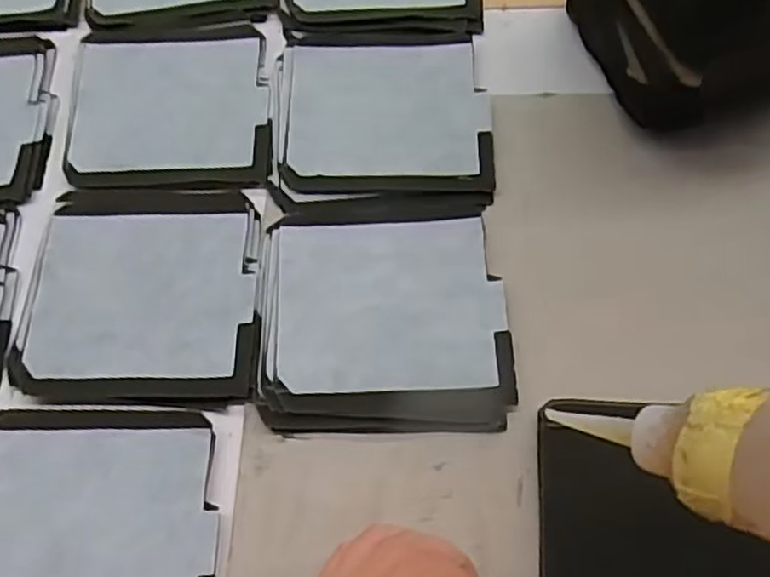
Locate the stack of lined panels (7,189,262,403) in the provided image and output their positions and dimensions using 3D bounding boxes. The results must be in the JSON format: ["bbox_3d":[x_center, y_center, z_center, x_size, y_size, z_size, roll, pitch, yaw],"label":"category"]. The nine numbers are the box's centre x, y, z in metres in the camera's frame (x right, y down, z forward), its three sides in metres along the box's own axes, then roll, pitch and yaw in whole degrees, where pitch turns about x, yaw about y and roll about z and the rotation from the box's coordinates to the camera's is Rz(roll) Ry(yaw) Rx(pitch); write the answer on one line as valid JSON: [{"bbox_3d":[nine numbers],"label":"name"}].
[{"bbox_3d":[-0.146,0.000,0.418,0.142,0.007,0.136,1,67,3],"label":"stack of lined panels"}]

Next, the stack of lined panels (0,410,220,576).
[{"bbox_3d":[-0.158,0.130,0.357,0.139,0.007,0.135,1,67,3],"label":"stack of lined panels"}]

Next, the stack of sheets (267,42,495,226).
[{"bbox_3d":[-0.002,-0.108,0.457,0.141,0.006,0.141,-1,67,2],"label":"stack of sheets"}]

